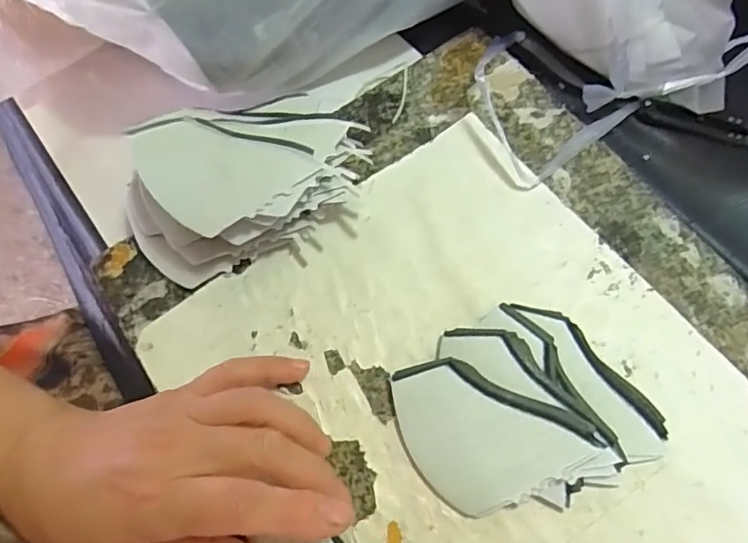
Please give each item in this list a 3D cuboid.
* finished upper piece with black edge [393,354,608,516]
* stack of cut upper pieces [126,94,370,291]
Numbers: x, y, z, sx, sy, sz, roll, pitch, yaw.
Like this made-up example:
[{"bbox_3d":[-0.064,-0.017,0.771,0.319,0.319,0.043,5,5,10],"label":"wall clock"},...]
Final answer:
[{"bbox_3d":[0.055,0.072,0.267,0.080,0.011,0.075,-28,68,1],"label":"finished upper piece with black edge"},{"bbox_3d":[-0.075,-0.054,0.308,0.139,0.055,0.081,-26,71,-7],"label":"stack of cut upper pieces"}]

